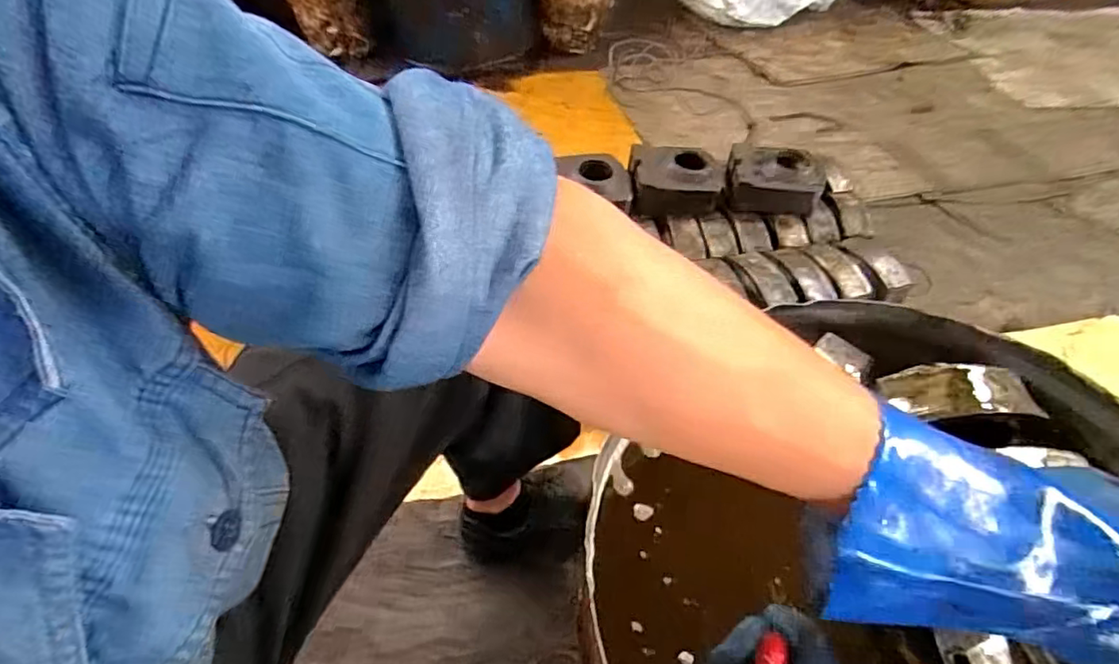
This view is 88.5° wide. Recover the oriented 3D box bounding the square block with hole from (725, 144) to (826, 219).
[{"bbox_3d":[0.461,-0.325,1.238,0.193,0.096,0.124,16,48,17],"label":"square block with hole"}]

